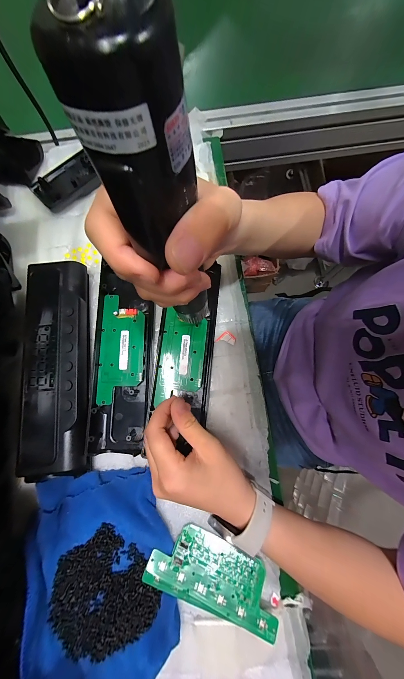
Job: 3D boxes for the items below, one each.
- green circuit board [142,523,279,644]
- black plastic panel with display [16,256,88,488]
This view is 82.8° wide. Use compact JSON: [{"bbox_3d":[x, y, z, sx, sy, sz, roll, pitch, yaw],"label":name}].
[{"bbox_3d":[0.012,0.245,0.242,0.133,0.007,0.060,15,64,7],"label":"green circuit board"},{"bbox_3d":[-0.167,0.029,0.272,0.071,0.032,0.244,-5,78,-2],"label":"black plastic panel with display"}]

